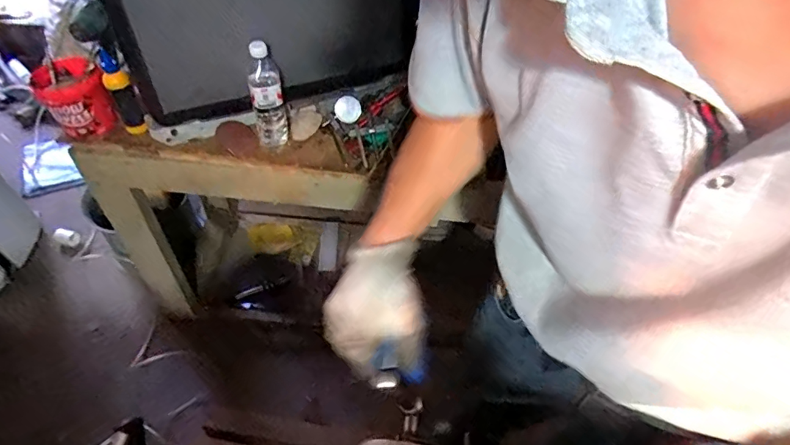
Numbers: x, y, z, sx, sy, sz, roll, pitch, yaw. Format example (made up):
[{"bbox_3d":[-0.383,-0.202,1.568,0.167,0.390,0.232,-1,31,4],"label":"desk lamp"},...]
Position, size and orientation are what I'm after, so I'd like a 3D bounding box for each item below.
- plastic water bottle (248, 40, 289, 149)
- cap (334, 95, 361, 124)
[{"bbox_3d":[-0.262,-0.261,0.971,0.065,0.220,0.073,-9,51,-11],"label":"plastic water bottle"},{"bbox_3d":[-0.103,-0.253,1.049,0.056,0.013,0.062,38,77,-12],"label":"cap"}]

